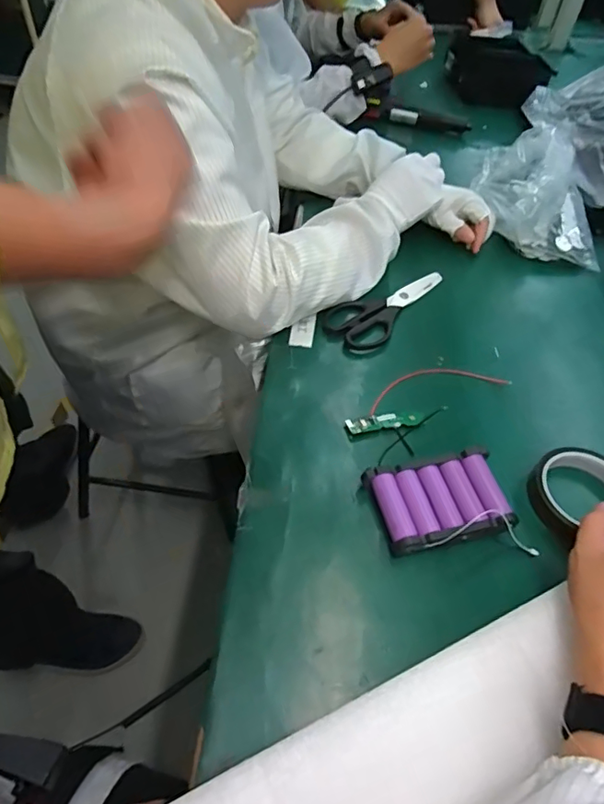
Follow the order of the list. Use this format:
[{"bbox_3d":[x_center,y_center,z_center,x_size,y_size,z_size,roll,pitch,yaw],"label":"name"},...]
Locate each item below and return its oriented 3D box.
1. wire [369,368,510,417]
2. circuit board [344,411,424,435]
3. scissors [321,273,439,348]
[{"bbox_3d":[0.143,-0.019,0.557,0.162,0.007,0.046,-10,51,-13],"label":"wire"},{"bbox_3d":[0.084,0.018,0.516,0.079,0.009,0.021,-7,51,-11],"label":"circuit board"},{"bbox_3d":[0.114,-0.120,0.637,0.190,0.012,0.068,-33,59,-28],"label":"scissors"}]

